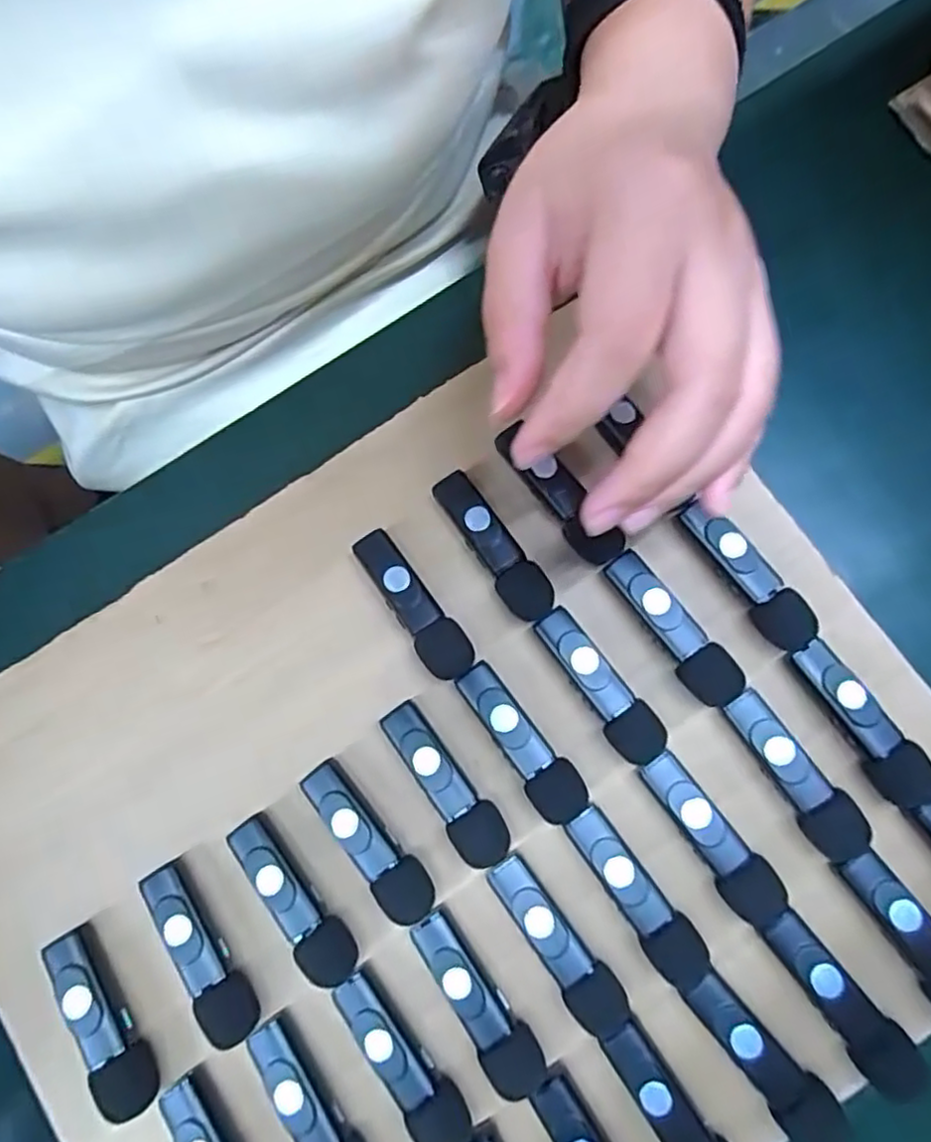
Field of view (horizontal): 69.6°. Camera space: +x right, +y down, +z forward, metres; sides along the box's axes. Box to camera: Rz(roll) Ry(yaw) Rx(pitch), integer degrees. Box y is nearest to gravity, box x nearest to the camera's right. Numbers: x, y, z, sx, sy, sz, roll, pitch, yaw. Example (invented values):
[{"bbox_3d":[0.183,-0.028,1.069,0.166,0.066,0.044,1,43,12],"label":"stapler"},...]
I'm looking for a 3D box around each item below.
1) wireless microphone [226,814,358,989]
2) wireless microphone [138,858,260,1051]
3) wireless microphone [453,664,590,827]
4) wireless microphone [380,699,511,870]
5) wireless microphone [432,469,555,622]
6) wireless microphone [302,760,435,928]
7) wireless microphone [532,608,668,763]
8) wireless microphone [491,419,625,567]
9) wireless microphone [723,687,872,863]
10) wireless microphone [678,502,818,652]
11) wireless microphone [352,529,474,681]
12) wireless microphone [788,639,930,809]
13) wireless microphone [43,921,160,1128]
[{"bbox_3d":[-0.063,0.119,0.244,0.019,0.017,0.063,-35,83,-2],"label":"wireless microphone"},{"bbox_3d":[-0.096,0.137,0.242,0.018,0.017,0.064,-33,83,-2],"label":"wireless microphone"},{"bbox_3d":[0.020,0.064,0.251,0.019,0.017,0.064,-35,83,-2],"label":"wireless microphone"},{"bbox_3d":[-0.008,0.079,0.250,0.019,0.019,0.065,-35,83,-2],"label":"wireless microphone"},{"bbox_3d":[0.011,-0.009,0.265,0.018,0.018,0.066,-32,83,-2],"label":"wireless microphone"},{"bbox_3d":[-0.036,0.100,0.246,0.020,0.017,0.064,-40,83,-3],"label":"wireless microphone"},{"bbox_3d":[0.050,0.043,0.253,0.018,0.019,0.063,-34,83,-2],"label":"wireless microphone"},{"bbox_3d":[0.036,-0.031,0.265,0.015,0.014,0.068,-35,78,-9],"label":"wireless microphone"},{"bbox_3d":[0.118,0.072,0.240,0.017,0.011,0.063,-31,83,-2],"label":"wireless microphone"},{"bbox_3d":[0.107,0.001,0.253,0.015,0.015,0.064,-34,83,-2],"label":"wireless microphone"},{"bbox_3d":[-0.021,0.014,0.261,0.018,0.016,0.065,-37,83,-3],"label":"wireless microphone"},{"bbox_3d":[0.143,0.055,0.241,0.016,0.015,0.064,-34,83,-2],"label":"wireless microphone"},{"bbox_3d":[-0.130,0.160,0.238,0.017,0.016,0.064,-31,83,-2],"label":"wireless microphone"}]

